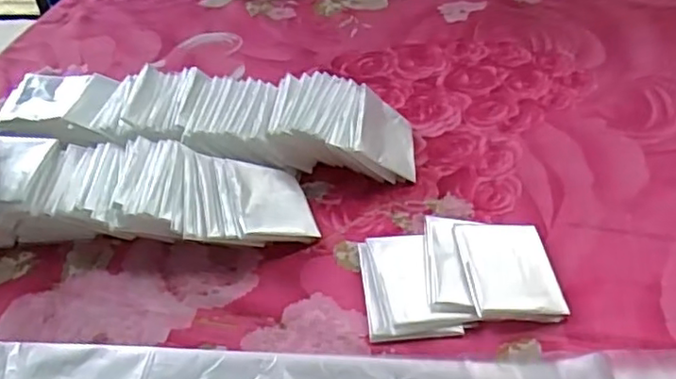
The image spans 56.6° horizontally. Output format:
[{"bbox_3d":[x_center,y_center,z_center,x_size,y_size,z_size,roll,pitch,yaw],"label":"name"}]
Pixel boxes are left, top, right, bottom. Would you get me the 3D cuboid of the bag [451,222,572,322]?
[{"bbox_3d":[0.124,0.057,0.458,0.065,0.013,0.085,-5,42,0],"label":"bag"}]

